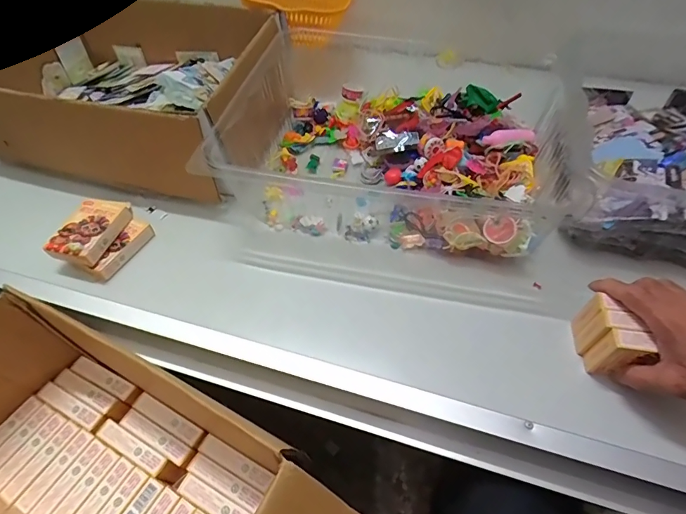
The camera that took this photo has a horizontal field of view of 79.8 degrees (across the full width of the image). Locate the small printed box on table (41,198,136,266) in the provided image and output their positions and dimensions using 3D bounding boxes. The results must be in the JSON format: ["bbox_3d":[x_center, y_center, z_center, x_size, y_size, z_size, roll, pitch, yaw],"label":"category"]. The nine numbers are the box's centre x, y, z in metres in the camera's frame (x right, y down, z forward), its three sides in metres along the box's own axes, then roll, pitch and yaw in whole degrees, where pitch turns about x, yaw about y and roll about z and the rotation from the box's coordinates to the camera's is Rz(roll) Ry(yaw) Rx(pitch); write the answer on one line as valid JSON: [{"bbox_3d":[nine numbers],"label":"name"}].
[{"bbox_3d":[-0.335,-0.036,0.547,0.067,0.019,0.100,12,54,11],"label":"small printed box on table"}]

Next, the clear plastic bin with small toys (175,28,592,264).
[{"bbox_3d":[0.080,-0.185,0.603,0.440,0.133,0.392,10,54,10],"label":"clear plastic bin with small toys"}]

